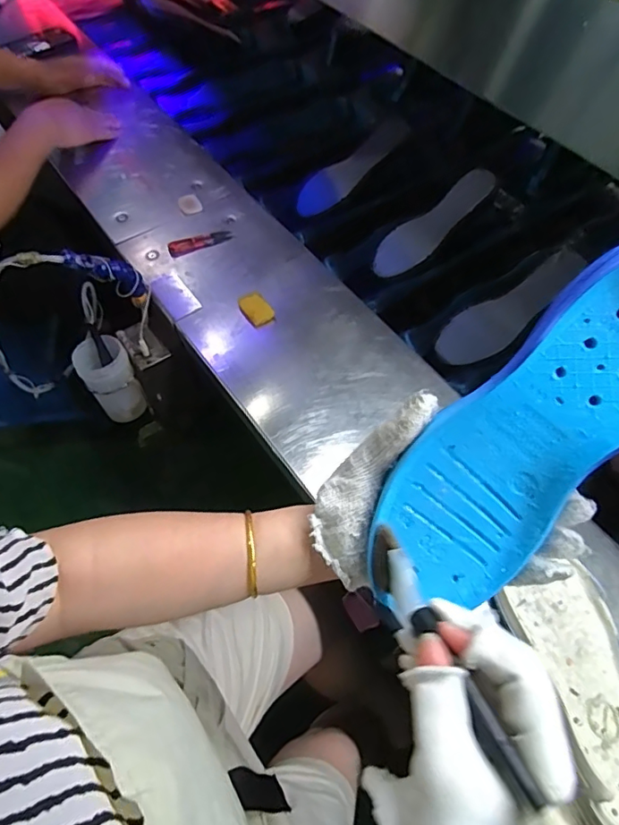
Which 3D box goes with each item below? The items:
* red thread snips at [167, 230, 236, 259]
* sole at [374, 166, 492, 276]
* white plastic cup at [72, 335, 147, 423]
[{"bbox_3d":[-0.170,-0.268,0.824,0.104,0.007,0.033,-18,60,-12],"label":"red thread snips"},{"bbox_3d":[0.202,-0.305,0.846,0.229,0.018,0.072,-39,64,5],"label":"sole"},{"bbox_3d":[-0.306,-0.050,0.804,0.071,0.122,0.078,1,58,-1],"label":"white plastic cup"}]

